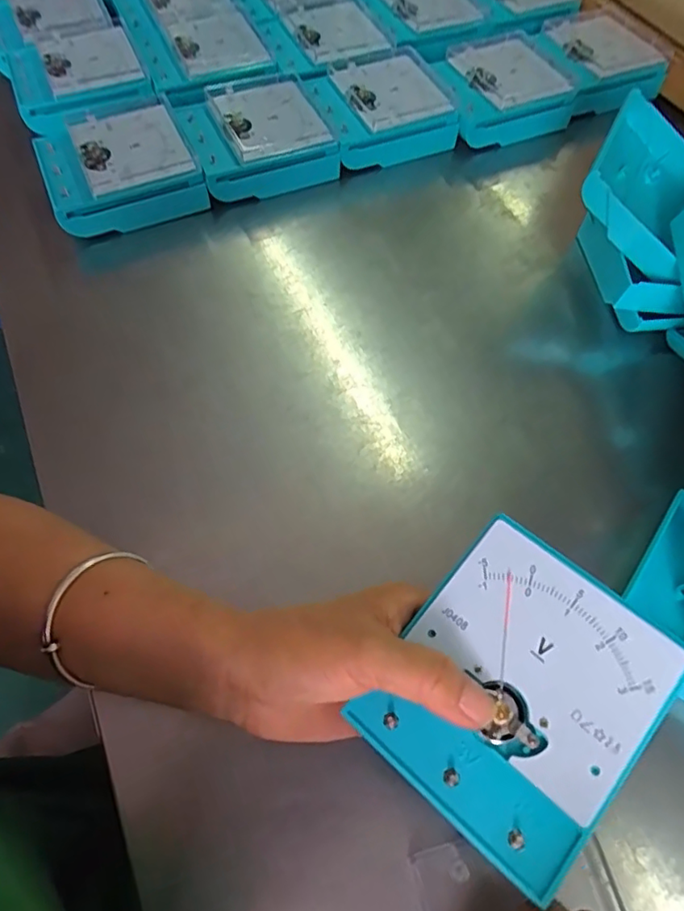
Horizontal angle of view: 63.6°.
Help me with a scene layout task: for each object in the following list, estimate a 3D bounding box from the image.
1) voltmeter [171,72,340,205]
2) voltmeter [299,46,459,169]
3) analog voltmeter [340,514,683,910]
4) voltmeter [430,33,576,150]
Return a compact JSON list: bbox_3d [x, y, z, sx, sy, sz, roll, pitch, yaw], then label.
[{"bbox_3d":[-0.075,-0.274,0.480,0.115,0.050,0.115,-19,63,-11],"label":"voltmeter"},{"bbox_3d":[0.032,-0.309,0.501,0.116,0.051,0.105,-20,64,-12],"label":"voltmeter"},{"bbox_3d":[0.072,0.096,0.228,0.095,0.023,0.109,38,67,18],"label":"analog voltmeter"},{"bbox_3d":[0.144,-0.343,0.517,0.115,0.040,0.111,-15,63,-10],"label":"voltmeter"}]

